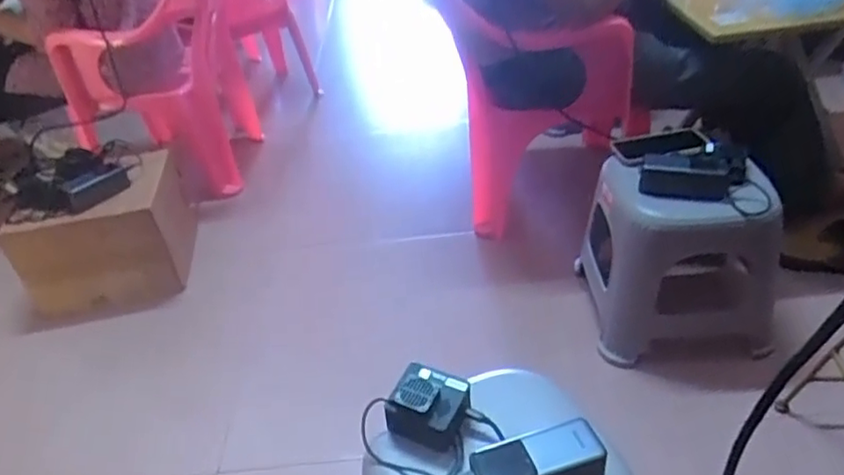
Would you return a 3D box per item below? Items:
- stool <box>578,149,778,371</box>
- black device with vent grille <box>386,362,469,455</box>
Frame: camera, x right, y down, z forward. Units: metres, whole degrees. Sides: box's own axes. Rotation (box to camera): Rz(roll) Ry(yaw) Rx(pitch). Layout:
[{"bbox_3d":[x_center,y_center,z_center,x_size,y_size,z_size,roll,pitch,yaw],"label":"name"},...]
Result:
[{"bbox_3d":[0.452,0.019,1.149,0.295,0.297,0.259,-5,36,3],"label":"stool"},{"bbox_3d":[0.008,0.189,0.709,0.074,0.054,0.077,13,41,25],"label":"black device with vent grille"}]

